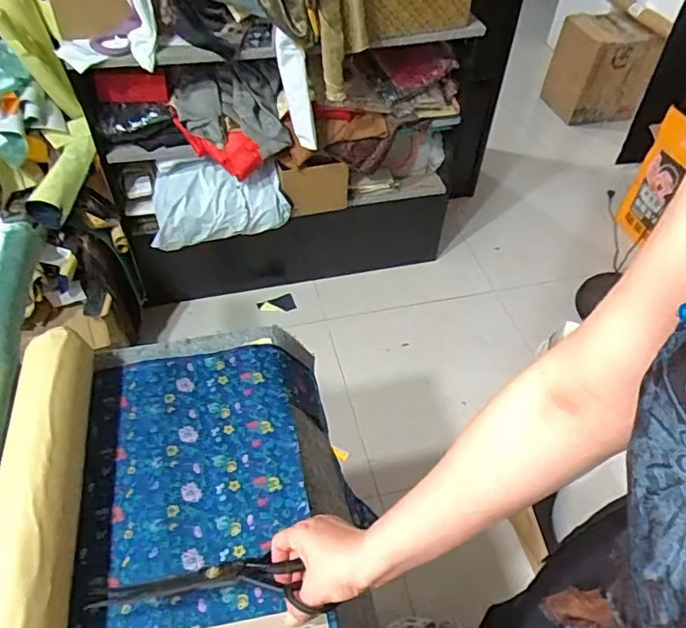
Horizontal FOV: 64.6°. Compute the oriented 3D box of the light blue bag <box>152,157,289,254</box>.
[{"bbox_3d":[-0.348,-0.319,1.513,0.378,0.087,0.224,-12,104,-9],"label":"light blue bag"}]

